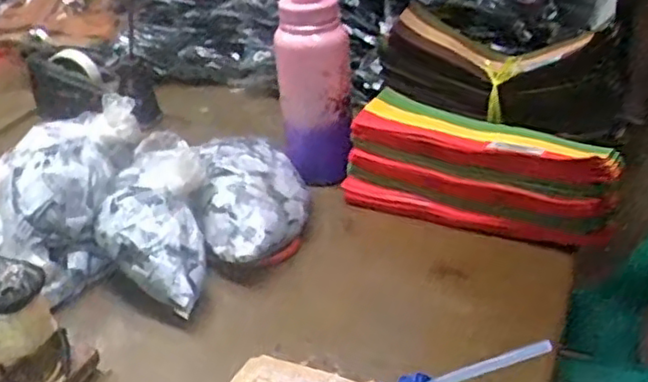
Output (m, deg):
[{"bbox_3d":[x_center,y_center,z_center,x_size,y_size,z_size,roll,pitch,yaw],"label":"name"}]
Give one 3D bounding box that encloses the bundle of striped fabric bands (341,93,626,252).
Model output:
[{"bbox_3d":[0.178,-0.027,0.802,0.303,0.111,0.092,13,35,28],"label":"bundle of striped fabric bands"}]

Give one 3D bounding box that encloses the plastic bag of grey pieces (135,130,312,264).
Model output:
[{"bbox_3d":[-0.095,-0.016,0.793,0.151,0.130,0.200,10,34,24],"label":"plastic bag of grey pieces"}]

